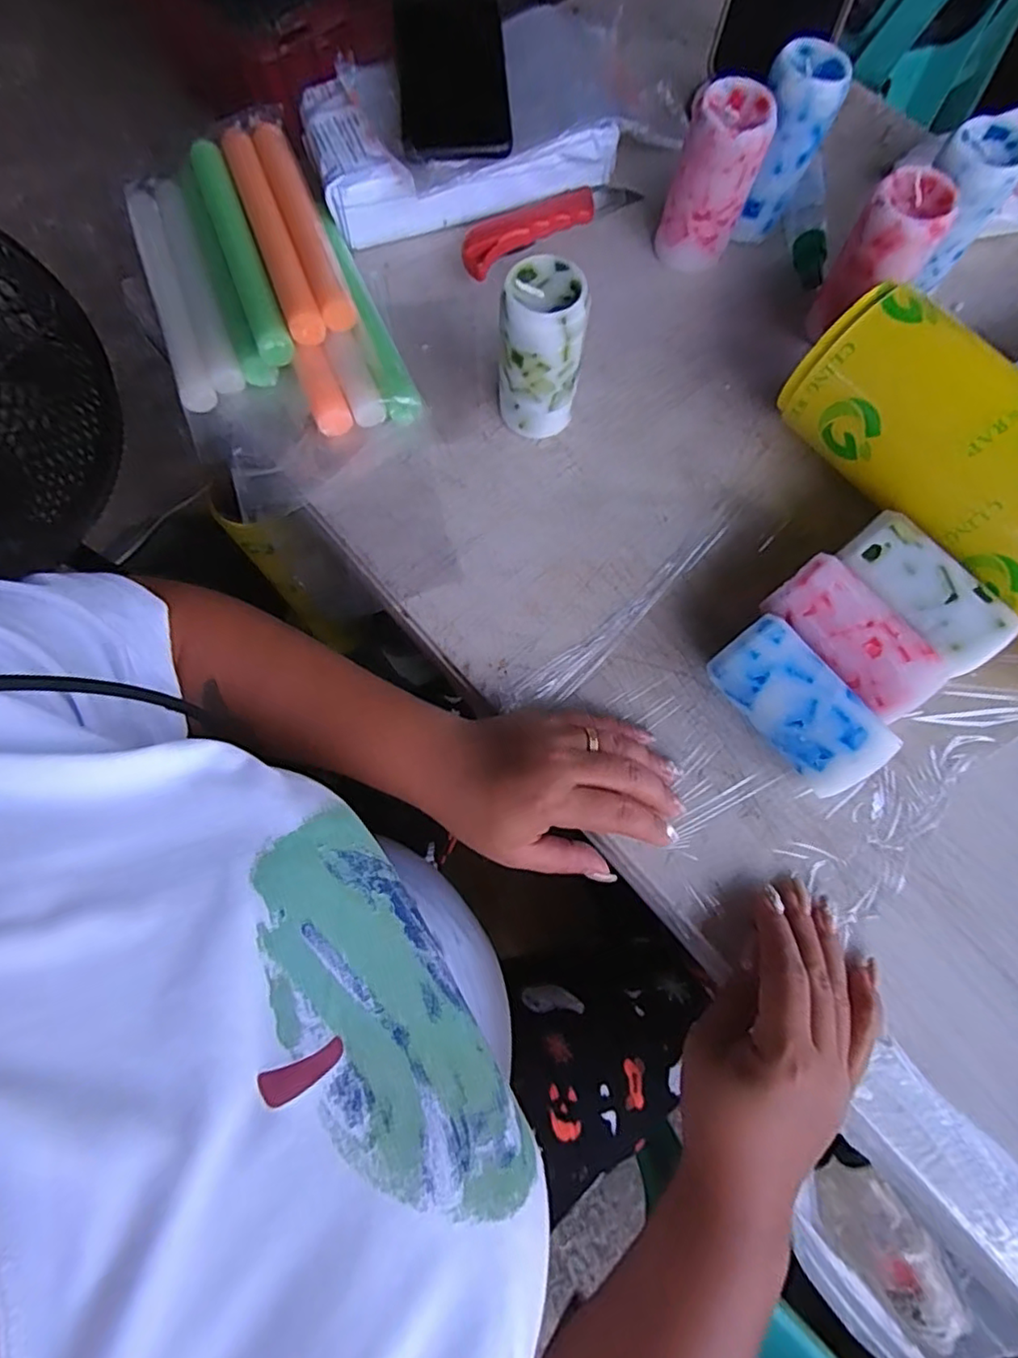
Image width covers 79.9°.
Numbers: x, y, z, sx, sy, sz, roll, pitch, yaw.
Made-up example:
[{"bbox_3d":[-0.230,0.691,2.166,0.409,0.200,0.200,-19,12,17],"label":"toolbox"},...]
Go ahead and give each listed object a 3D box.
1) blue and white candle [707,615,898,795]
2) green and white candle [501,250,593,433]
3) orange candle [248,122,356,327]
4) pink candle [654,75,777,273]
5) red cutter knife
[{"bbox_3d":[0.156,0.017,0.340,0.044,0.052,0.094,-38,77,-9],"label":"blue and white candle"},{"bbox_3d":[0.020,-0.199,0.378,0.048,0.097,0.044,0,74,-1],"label":"green and white candle"},{"bbox_3d":[-0.144,-0.319,0.424,0.026,0.025,0.188,-21,75,-7],"label":"orange candle"},{"bbox_3d":[0.139,-0.339,0.419,0.053,0.096,0.047,18,75,5],"label":"pink candle"},{"bbox_3d":[0.030,-0.347,0.457,0.153,0.019,0.033,-36,77,-10],"label":"red cutter knife"}]

